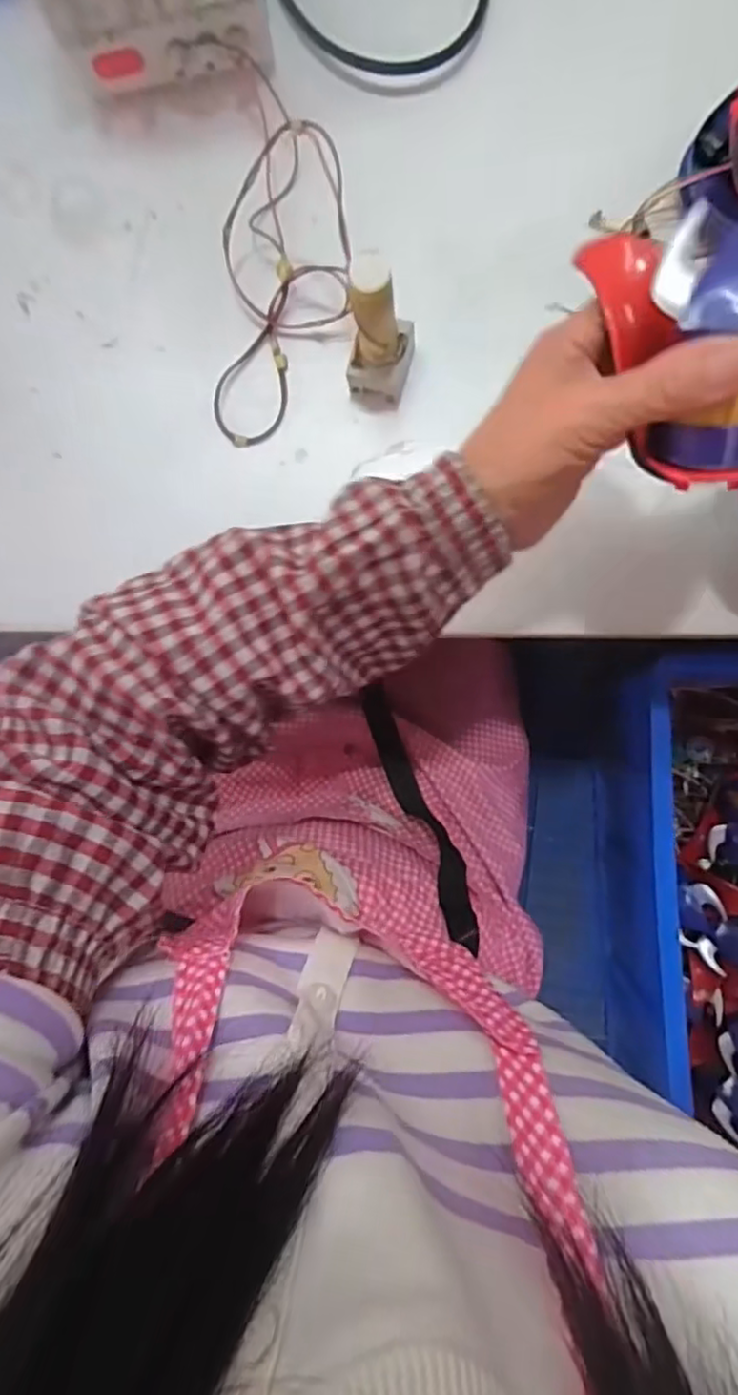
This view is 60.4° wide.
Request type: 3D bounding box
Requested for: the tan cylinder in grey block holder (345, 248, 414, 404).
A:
[{"bbox_3d":[0.006,-0.214,0.366,0.031,0.097,0.041,19,90,5],"label":"tan cylinder in grey block holder"}]

